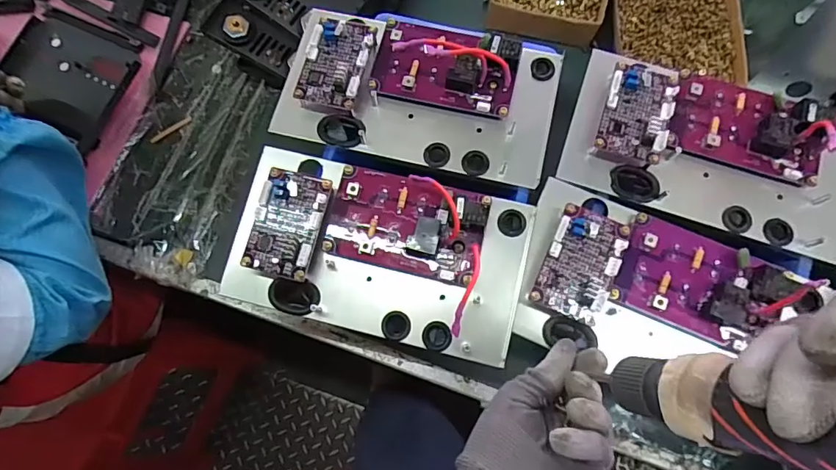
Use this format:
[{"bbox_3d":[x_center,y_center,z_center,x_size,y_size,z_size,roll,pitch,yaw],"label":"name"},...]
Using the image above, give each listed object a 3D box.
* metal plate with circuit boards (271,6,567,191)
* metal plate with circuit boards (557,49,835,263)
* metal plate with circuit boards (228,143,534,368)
[{"bbox_3d":[0.002,-0.152,0.454,0.259,0.050,0.161,13,76,6],"label":"metal plate with circuit boards"},{"bbox_3d":[0.275,-0.083,0.436,0.259,0.030,0.143,19,76,7],"label":"metal plate with circuit boards"},{"bbox_3d":[-0.035,0.011,0.422,0.255,0.032,0.145,12,75,5],"label":"metal plate with circuit boards"}]

